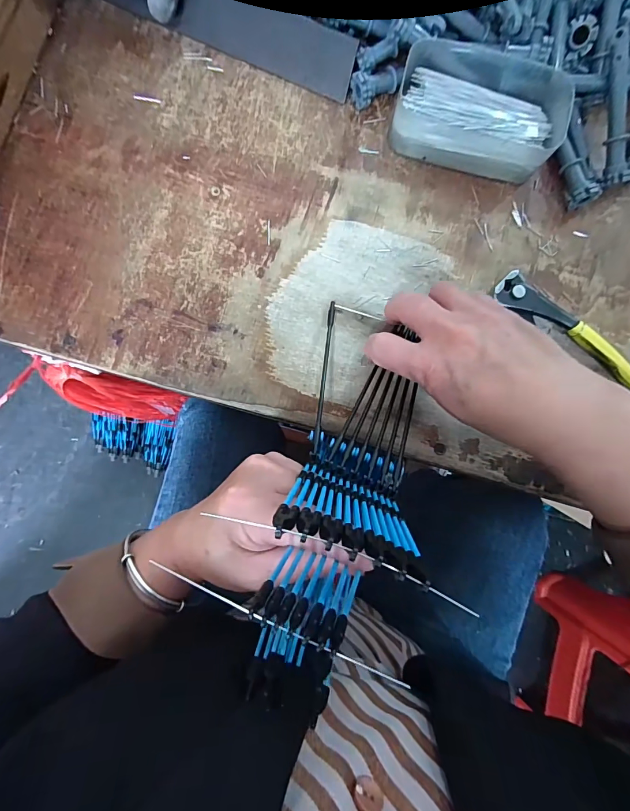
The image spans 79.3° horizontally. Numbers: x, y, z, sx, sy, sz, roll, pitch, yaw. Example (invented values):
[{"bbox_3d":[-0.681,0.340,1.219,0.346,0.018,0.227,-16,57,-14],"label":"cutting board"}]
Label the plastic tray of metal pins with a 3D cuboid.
[{"bbox_3d":[0.121,-0.216,0.279,0.120,0.025,0.077,13,84,-1],"label":"plastic tray of metal pins"}]

